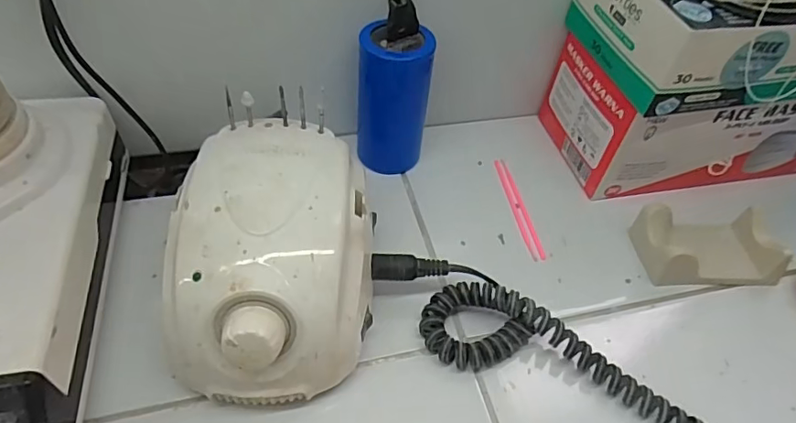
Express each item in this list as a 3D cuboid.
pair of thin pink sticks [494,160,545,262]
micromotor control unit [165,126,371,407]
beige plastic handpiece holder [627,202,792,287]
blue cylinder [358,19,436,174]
[{"bbox_3d":[0.088,-0.004,0.381,0.010,0.005,0.091,-5,51,-10],"label":"pair of thin pink sticks"},{"bbox_3d":[-0.066,0.026,0.285,0.103,0.080,0.135,0,49,-5],"label":"micromotor control unit"},{"bbox_3d":[0.208,0.022,0.353,0.087,0.033,0.051,-1,50,-7],"label":"beige plastic handpiece holder"},{"bbox_3d":[-0.003,-0.075,0.361,0.049,0.097,0.039,5,49,-2],"label":"blue cylinder"}]

